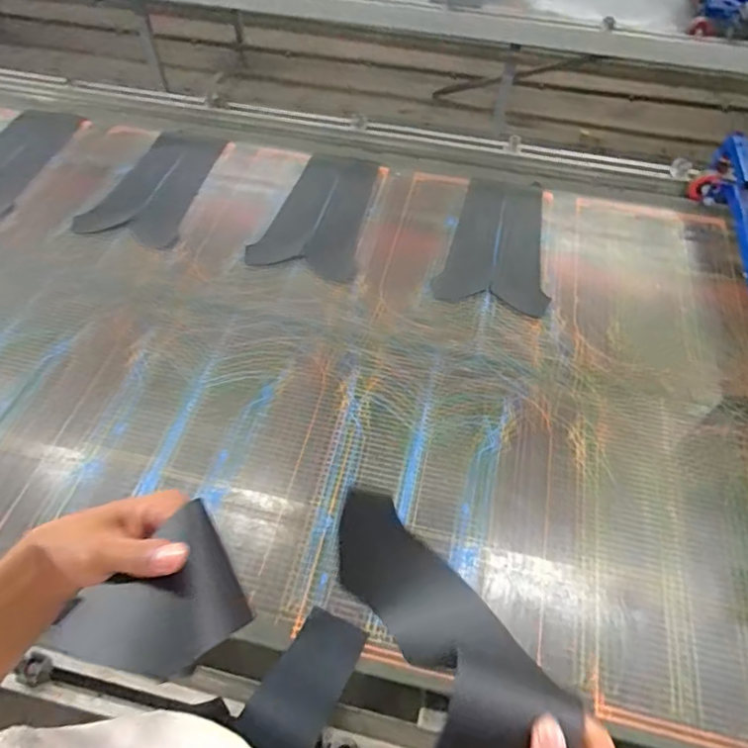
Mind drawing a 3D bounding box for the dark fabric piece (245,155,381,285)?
[{"bbox_3d":[-0.105,-0.343,1.221,0.218,0.039,0.373,14,56,8],"label":"dark fabric piece"}]

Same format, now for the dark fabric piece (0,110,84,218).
[{"bbox_3d":[-0.862,-0.513,1.314,0.258,0.034,0.383,10,59,14],"label":"dark fabric piece"}]

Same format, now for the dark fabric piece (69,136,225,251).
[{"bbox_3d":[-0.484,-0.406,1.247,0.215,0.063,0.324,13,56,7],"label":"dark fabric piece"}]

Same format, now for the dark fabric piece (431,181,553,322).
[{"bbox_3d":[0.260,-0.281,1.178,0.207,0.011,0.376,12,55,7],"label":"dark fabric piece"}]

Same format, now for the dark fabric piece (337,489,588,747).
[{"bbox_3d":[0.035,0.192,0.479,0.085,0.305,0.116,-21,94,-17],"label":"dark fabric piece"}]

